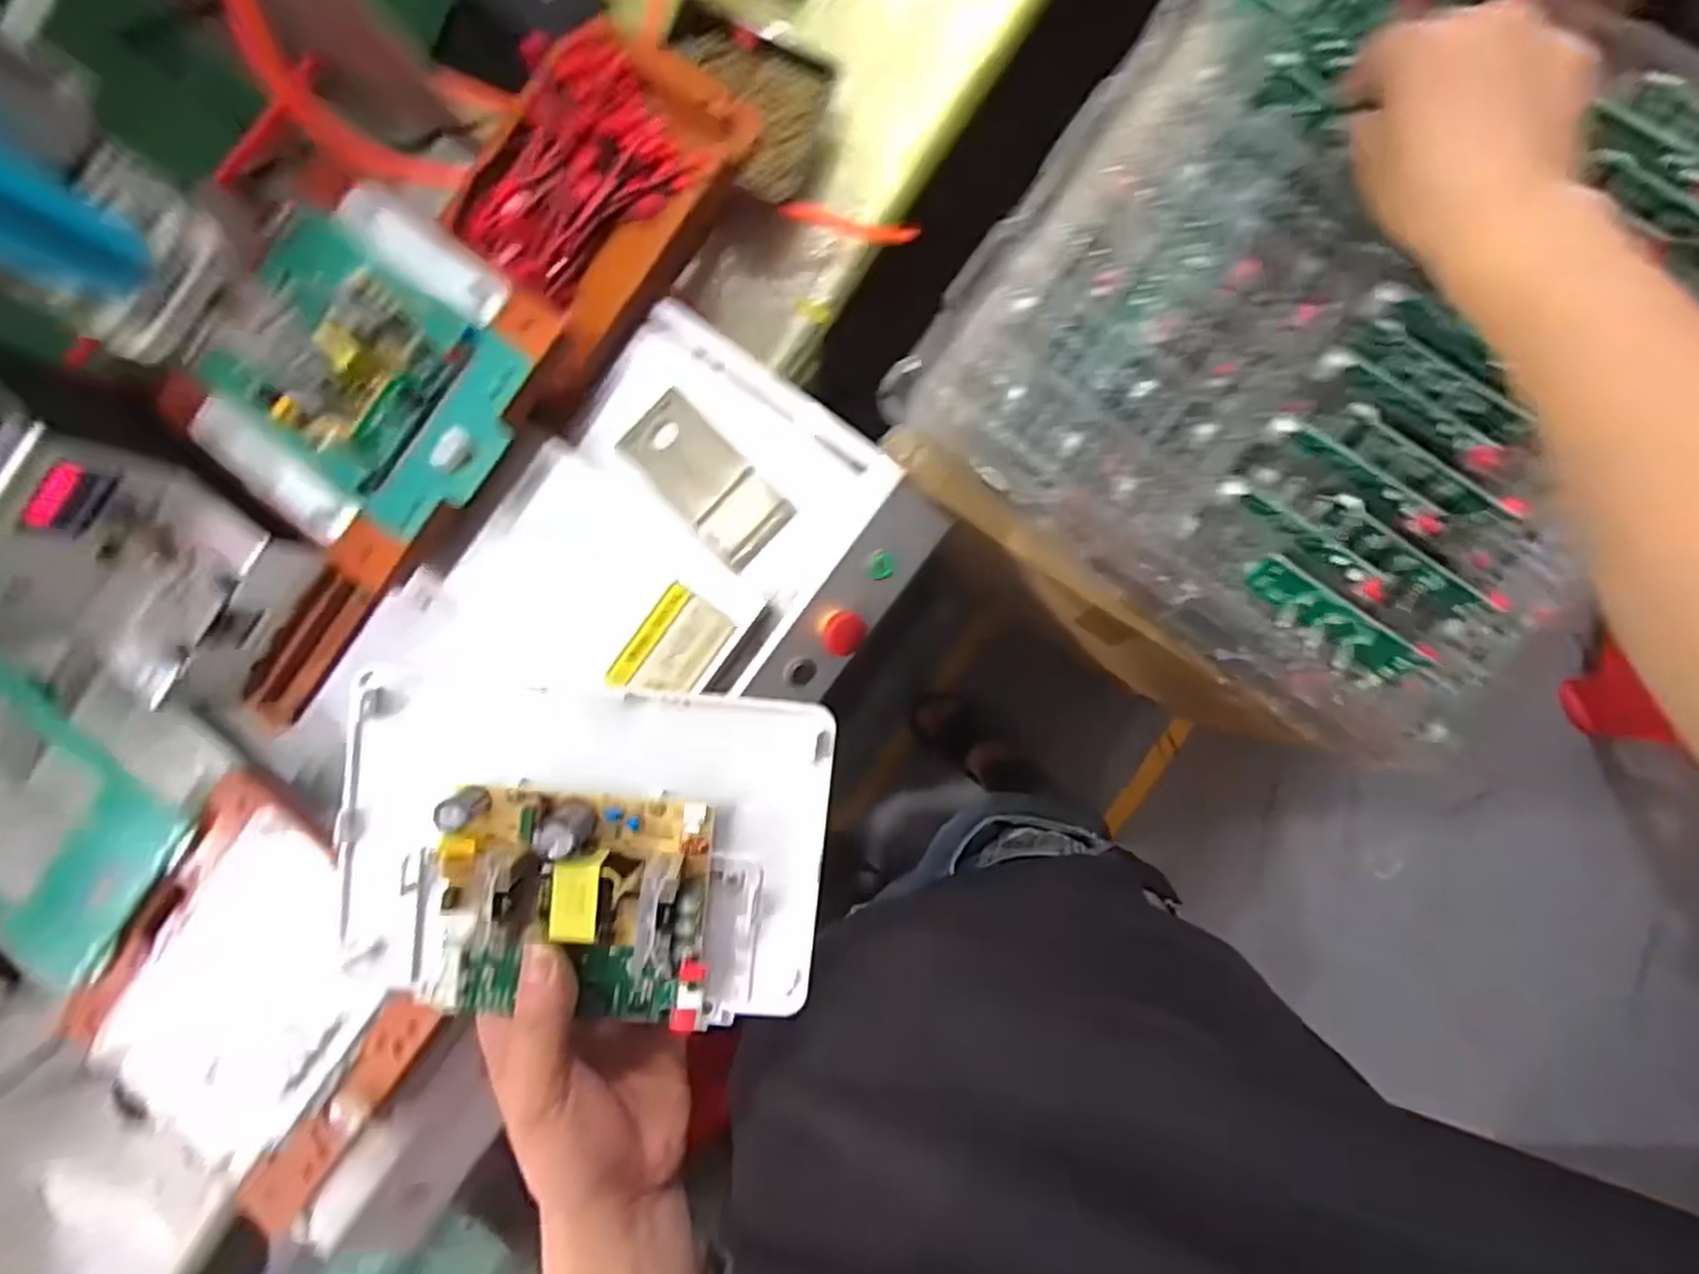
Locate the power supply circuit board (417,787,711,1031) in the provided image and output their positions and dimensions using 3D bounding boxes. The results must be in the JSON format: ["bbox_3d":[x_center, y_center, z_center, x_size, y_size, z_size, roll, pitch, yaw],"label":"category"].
[{"bbox_3d":[-0.106,0.104,0.290,0.103,0.035,0.086,8,100,-8],"label":"power supply circuit board"}]

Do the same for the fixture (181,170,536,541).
[{"bbox_3d":[-0.282,-0.150,0.448,0.171,0.041,0.183,38,94,7],"label":"fixture"}]

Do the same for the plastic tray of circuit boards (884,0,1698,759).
[{"bbox_3d":[0.290,-0.180,0.461,0.387,0.076,0.388,39,94,7],"label":"plastic tray of circuit boards"}]

